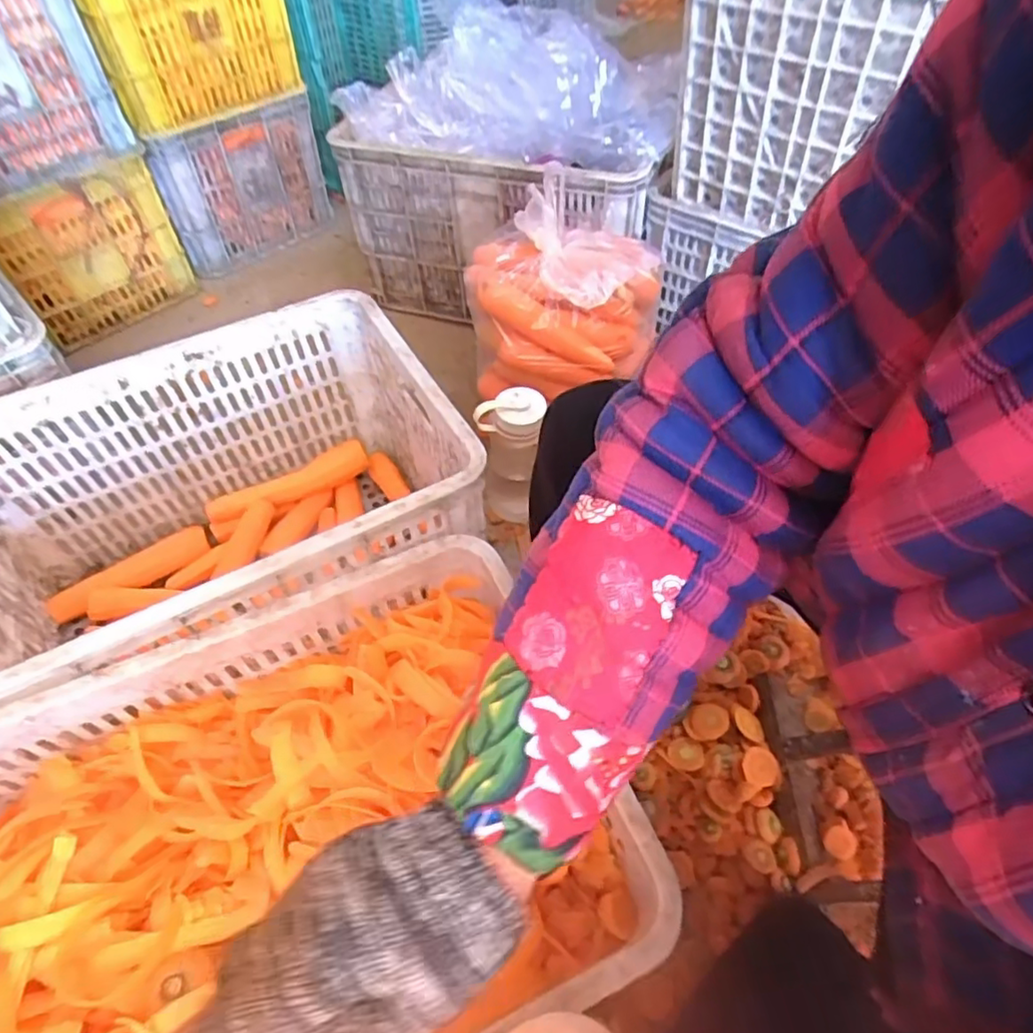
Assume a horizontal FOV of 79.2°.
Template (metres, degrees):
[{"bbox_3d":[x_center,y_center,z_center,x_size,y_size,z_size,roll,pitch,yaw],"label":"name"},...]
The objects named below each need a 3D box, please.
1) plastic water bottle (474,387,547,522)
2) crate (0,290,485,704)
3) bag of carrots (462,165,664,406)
[{"bbox_3d":[0.001,-0.084,0.847,0.078,0.193,0.082,-1,52,1],"label":"plastic water bottle"},{"bbox_3d":[-0.327,0.020,0.705,0.505,0.283,0.339,-26,56,-17],"label":"crate"},{"bbox_3d":[0.066,-0.303,0.855,0.258,0.193,0.220,2,52,3],"label":"bag of carrots"}]

